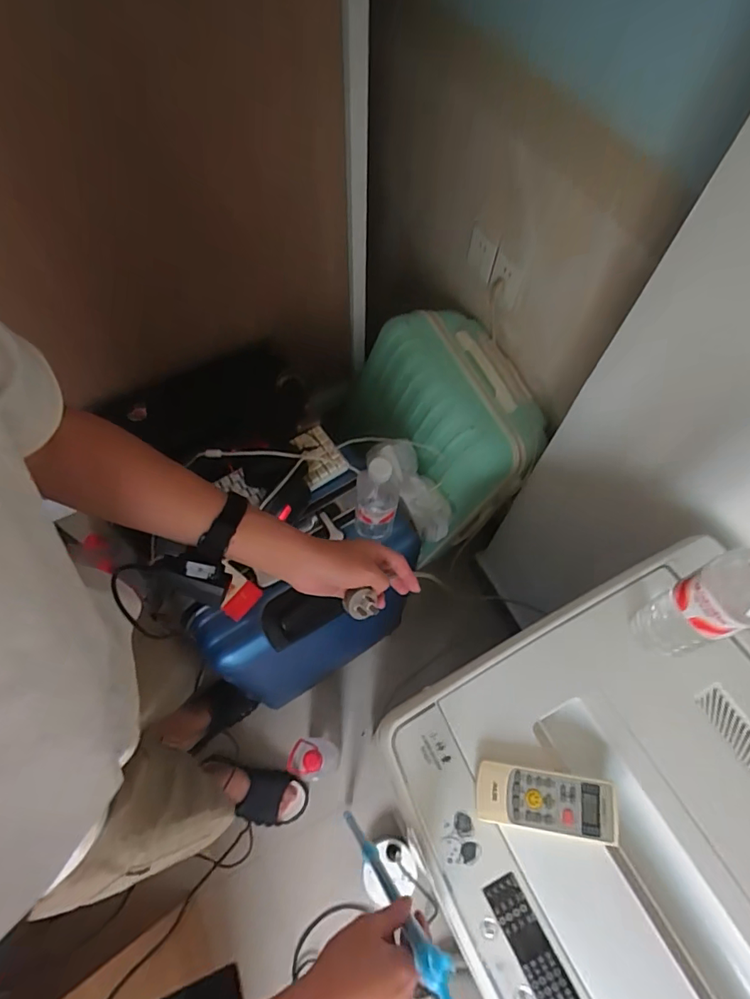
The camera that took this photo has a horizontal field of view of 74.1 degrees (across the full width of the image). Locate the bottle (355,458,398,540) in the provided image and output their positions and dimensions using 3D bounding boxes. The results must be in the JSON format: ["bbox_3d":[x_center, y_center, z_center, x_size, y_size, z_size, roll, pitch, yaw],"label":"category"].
[{"bbox_3d":[0.003,-0.006,0.736,0.059,0.177,0.057,2,63,-1],"label":"bottle"}]

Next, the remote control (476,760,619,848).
[{"bbox_3d":[0.168,0.299,0.491,0.128,0.025,0.054,9,63,3],"label":"remote control"}]

